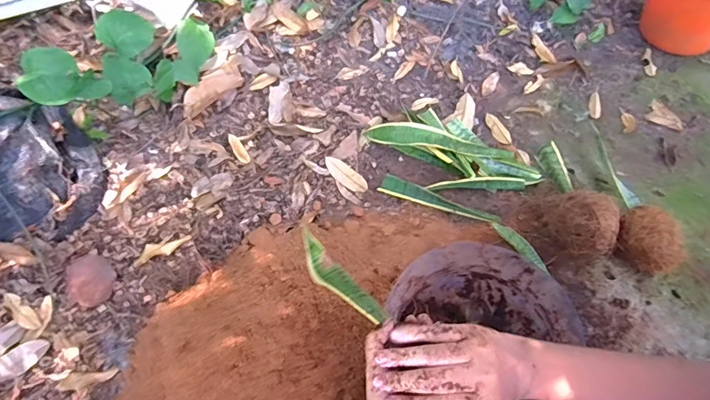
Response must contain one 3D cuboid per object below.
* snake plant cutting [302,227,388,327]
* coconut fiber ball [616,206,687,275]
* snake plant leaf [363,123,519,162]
[{"bbox_3d":[-0.028,0.097,0.571,0.038,0.028,0.245,-31,27,-15],"label":"snake plant cutting"},{"bbox_3d":[0.546,0.072,0.818,0.102,0.081,0.108,-2,56,3],"label":"coconut fiber ball"},{"bbox_3d":[0.194,-0.137,1.023,0.339,0.032,0.054,15,59,14],"label":"snake plant leaf"}]

